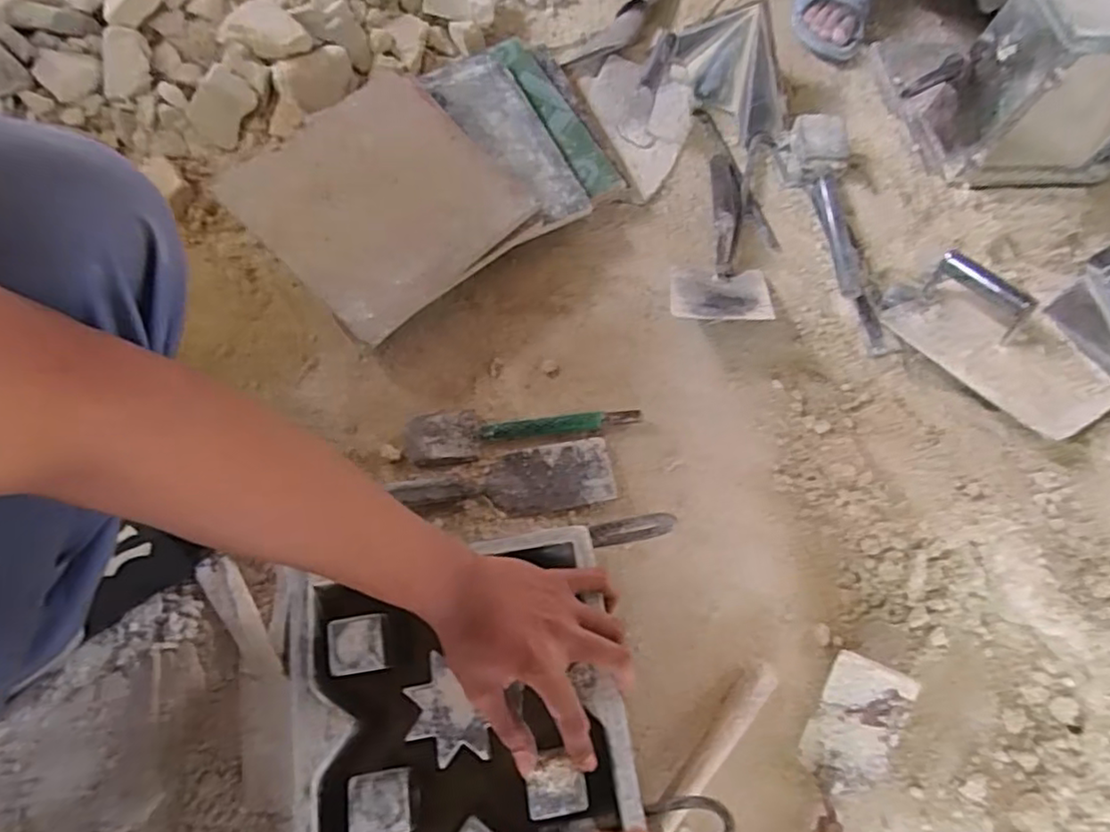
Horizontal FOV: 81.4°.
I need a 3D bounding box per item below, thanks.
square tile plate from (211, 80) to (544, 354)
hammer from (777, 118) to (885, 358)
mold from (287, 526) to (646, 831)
[{"bbox_3d":[-0.188,-0.237,0.698,0.245,0.020,0.251,-43,80,-12],"label":"square tile plate"},{"bbox_3d":[0.326,-0.229,0.765,0.069,0.059,0.334,0,67,-2],"label":"hammer"},{"bbox_3d":[-0.069,0.230,0.493,0.225,0.103,0.204,-8,67,-6],"label":"mold"}]

